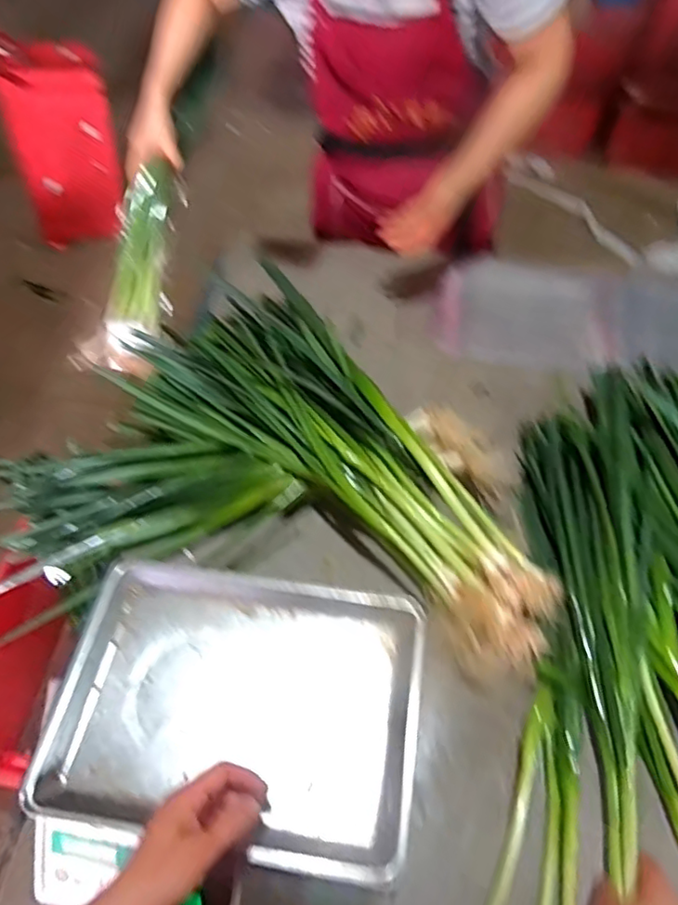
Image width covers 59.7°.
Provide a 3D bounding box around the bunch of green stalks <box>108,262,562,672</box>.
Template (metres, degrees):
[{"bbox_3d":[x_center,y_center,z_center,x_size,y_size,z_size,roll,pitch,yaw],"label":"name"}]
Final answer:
[{"bbox_3d":[0.009,-0.025,0.830,0.704,0.093,0.262,34,63,20],"label":"bunch of green stalks"}]

